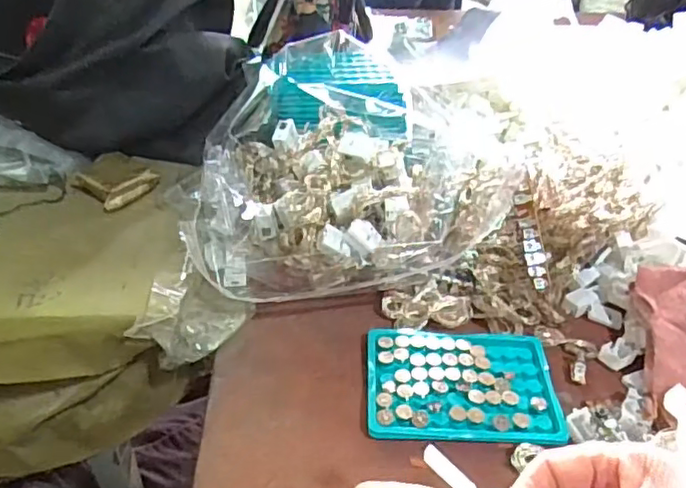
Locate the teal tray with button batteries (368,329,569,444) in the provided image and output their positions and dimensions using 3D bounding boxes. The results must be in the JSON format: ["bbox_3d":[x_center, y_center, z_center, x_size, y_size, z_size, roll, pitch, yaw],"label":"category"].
[{"bbox_3d":[0.084,0.097,0.440,0.129,0.008,0.095,2,37,1],"label":"teal tray with button batteries"}]

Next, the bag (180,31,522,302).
[{"bbox_3d":[0.002,-0.063,0.535,0.250,0.112,0.194,-1,37,-4],"label":"bag"}]

